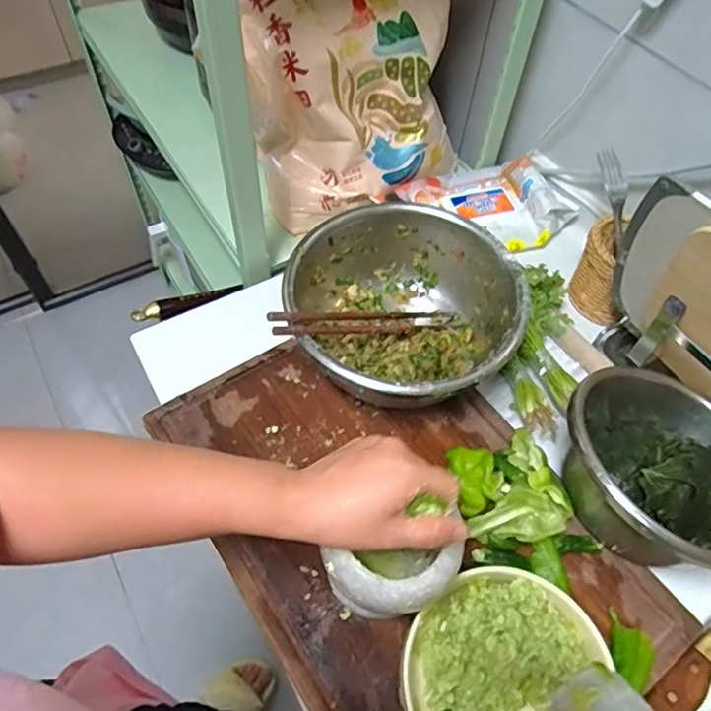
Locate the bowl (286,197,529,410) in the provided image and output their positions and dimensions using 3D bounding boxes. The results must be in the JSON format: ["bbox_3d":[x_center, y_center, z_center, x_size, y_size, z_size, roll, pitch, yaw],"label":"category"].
[{"bbox_3d":[0.049,-0.037,0.579,0.215,0.100,0.221,1,56,-2],"label":"bowl"}]

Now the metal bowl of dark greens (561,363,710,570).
[{"bbox_3d":[0.274,0.106,0.515,0.167,0.094,0.192,-7,57,-8],"label":"metal bowl of dark greens"}]

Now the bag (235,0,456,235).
[{"bbox_3d":[0.009,-0.321,0.710,0.263,0.237,0.134,-24,61,-17],"label":"bag"}]

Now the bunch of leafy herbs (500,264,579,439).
[{"bbox_3d":[0.209,-0.022,0.631,0.067,0.035,0.234,13,57,6],"label":"bunch of leafy herbs"}]

